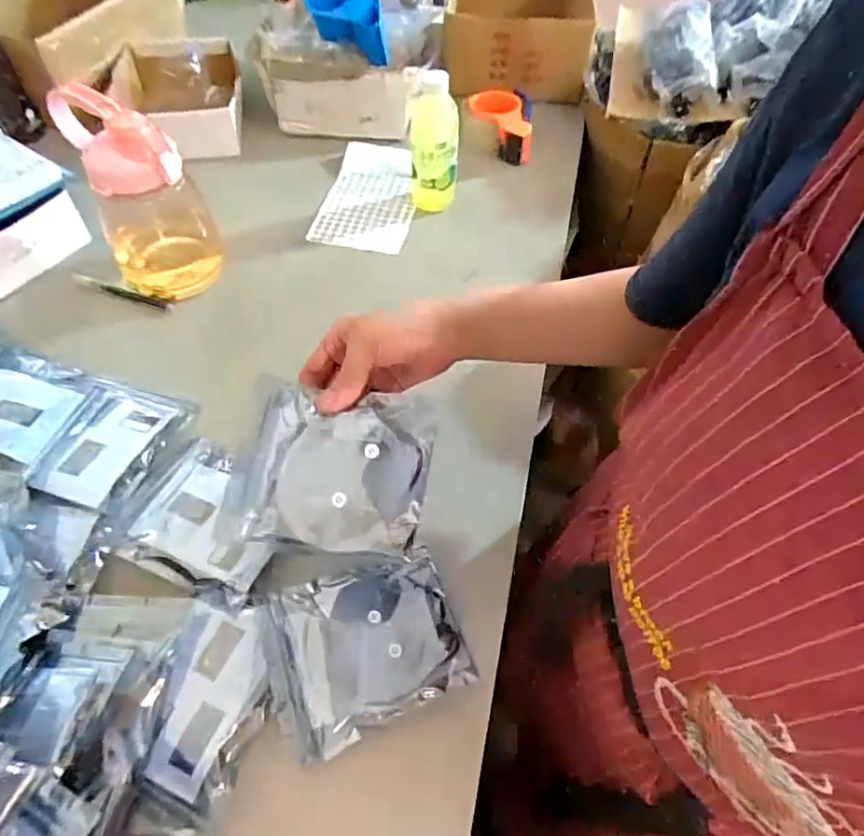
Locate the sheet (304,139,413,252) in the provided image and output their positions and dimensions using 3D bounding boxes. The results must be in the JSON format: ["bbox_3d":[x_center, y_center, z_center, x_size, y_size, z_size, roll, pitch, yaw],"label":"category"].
[{"bbox_3d":[-0.085,-0.318,0.797,0.124,0.017,0.219,10,60,0],"label":"sheet"}]

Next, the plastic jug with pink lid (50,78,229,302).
[{"bbox_3d":[-0.313,-0.241,0.627,0.115,0.210,0.117,-21,59,-19],"label":"plastic jug with pink lid"}]

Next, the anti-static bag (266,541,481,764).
[{"bbox_3d":[-0.050,0.176,0.440,0.144,0.009,0.118,-15,57,-15],"label":"anti-static bag"}]

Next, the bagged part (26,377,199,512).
[{"bbox_3d":[-0.306,0.018,0.535,0.104,0.013,0.138,15,54,6],"label":"bagged part"}]

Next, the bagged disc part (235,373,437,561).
[{"bbox_3d":[-0.074,0.033,0.413,0.142,0.016,0.122,3,76,15],"label":"bagged disc part"}]

